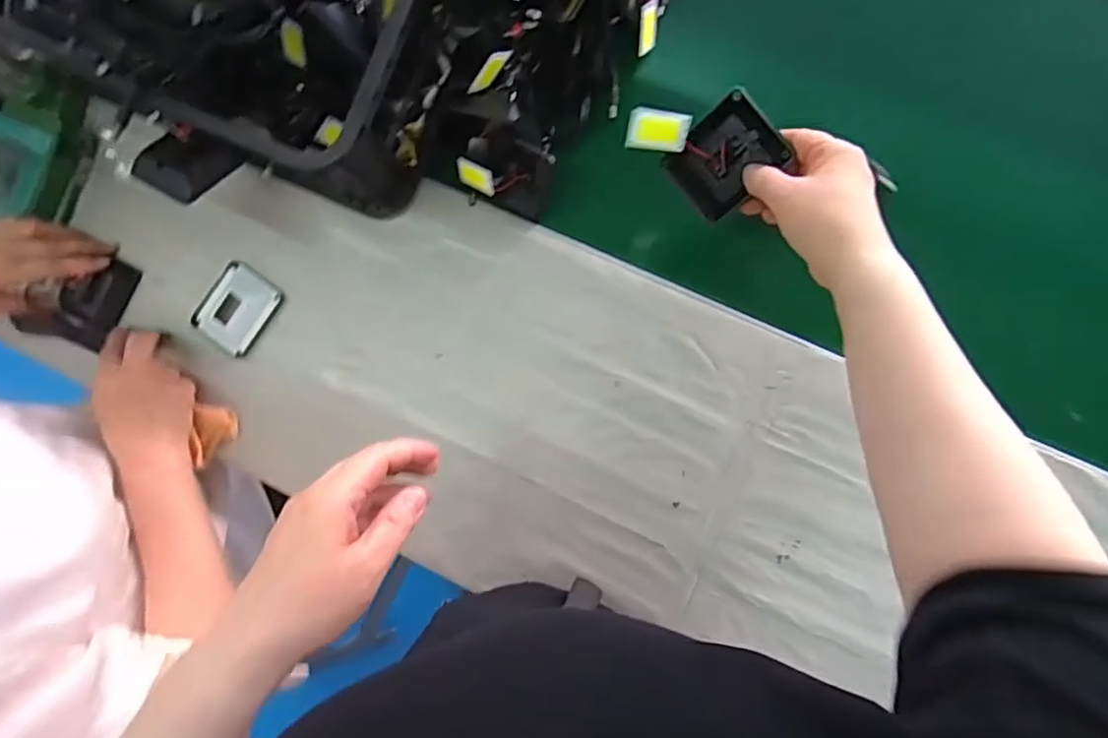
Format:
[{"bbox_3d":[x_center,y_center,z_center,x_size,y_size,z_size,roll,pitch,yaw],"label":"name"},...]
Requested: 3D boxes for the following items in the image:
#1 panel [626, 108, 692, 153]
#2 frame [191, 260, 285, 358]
[{"bbox_3d":[0.075,-0.168,0.435,0.048,0.006,0.027,-1,108,-21],"label":"panel"},{"bbox_3d":[-0.315,-0.061,0.603,0.071,0.012,0.080,36,89,9],"label":"frame"}]

